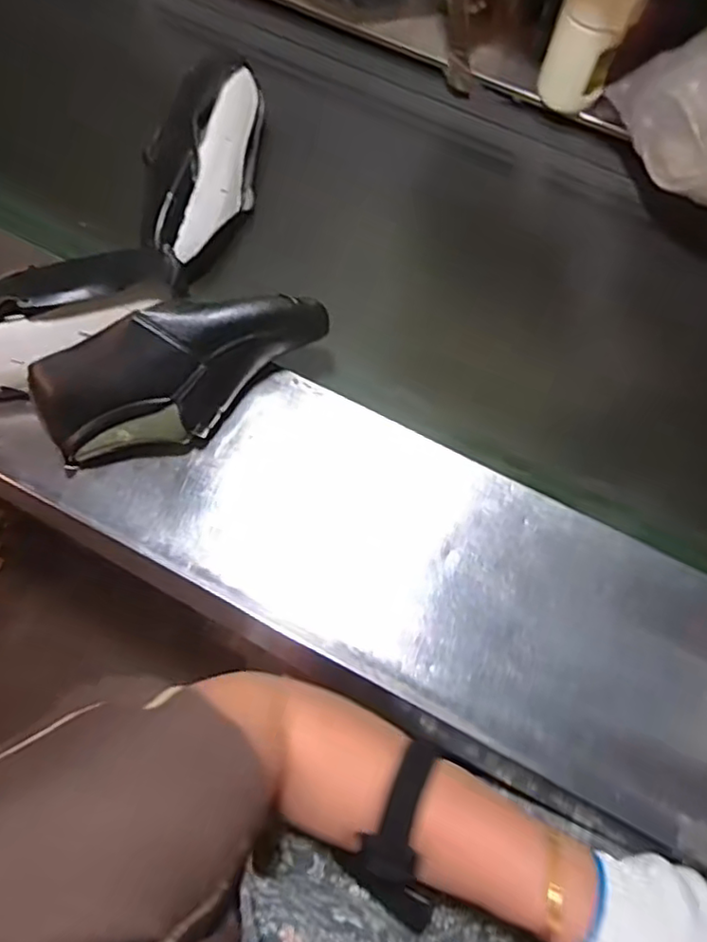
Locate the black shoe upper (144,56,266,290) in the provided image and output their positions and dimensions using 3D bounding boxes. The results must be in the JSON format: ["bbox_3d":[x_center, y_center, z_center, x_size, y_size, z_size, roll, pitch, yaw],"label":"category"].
[{"bbox_3d":[-0.170,-0.337,0.688,0.104,0.102,0.282,4,72,0],"label":"black shoe upper"}]

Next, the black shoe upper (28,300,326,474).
[{"bbox_3d":[-0.149,-0.083,0.560,0.269,0.099,0.090,-17,73,-7],"label":"black shoe upper"}]

